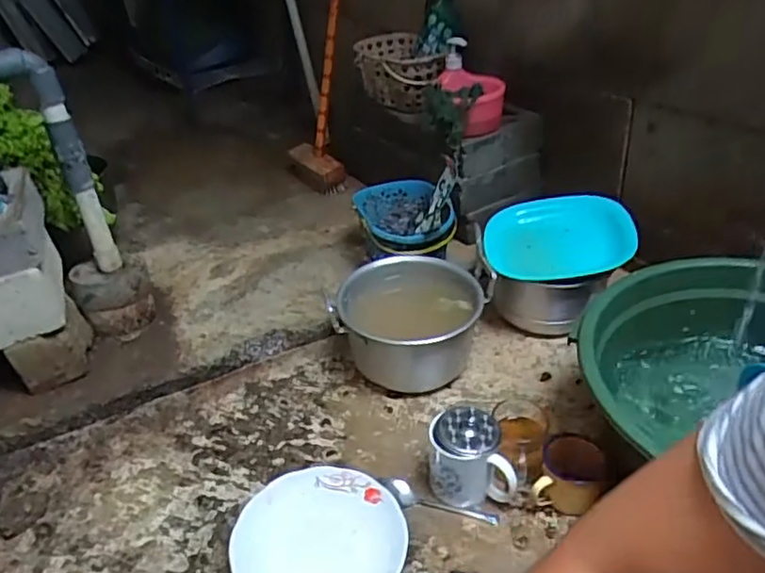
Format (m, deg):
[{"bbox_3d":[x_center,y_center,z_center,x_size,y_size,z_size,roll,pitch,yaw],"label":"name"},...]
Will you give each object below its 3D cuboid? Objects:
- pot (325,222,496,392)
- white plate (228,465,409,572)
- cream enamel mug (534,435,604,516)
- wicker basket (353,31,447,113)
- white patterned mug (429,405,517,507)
[{"bbox_3d":[0.050,0.056,0.973,0.222,0.146,0.211,-3,35,2],"label":"pot"},{"bbox_3d":[-0.072,0.294,0.726,0.198,0.043,0.189,-3,35,2],"label":"white plate"},{"bbox_3d":[0.228,0.231,0.763,0.073,0.076,0.067,-3,35,2],"label":"cream enamel mug"},{"bbox_3d":[0.031,-0.462,1.362,0.144,0.104,0.276,-14,36,-13],"label":"wicker basket"},{"bbox_3d":[0.109,0.213,0.780,0.099,0.104,0.077,-5,35,0],"label":"white patterned mug"}]

